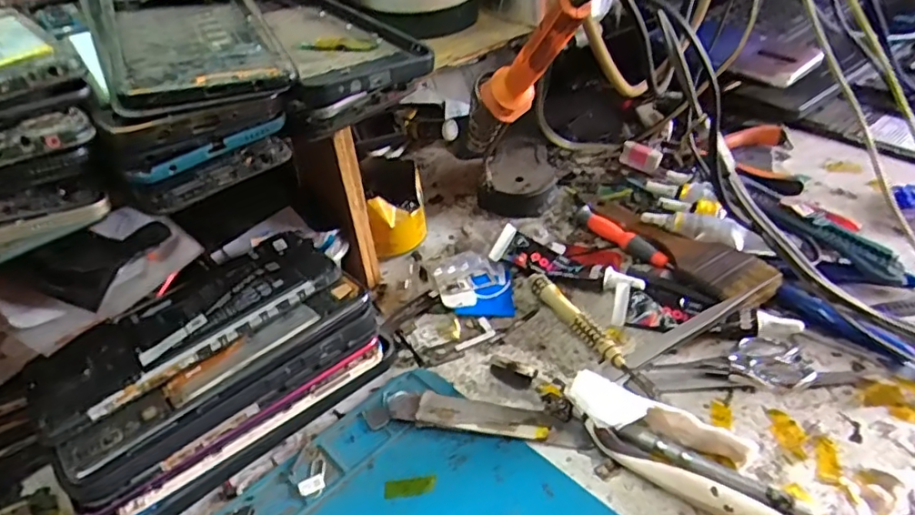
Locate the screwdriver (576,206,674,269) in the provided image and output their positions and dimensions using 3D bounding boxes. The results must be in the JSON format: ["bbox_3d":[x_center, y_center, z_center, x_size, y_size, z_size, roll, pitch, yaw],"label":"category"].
[{"bbox_3d":[0.124,-0.014,0.446,0.014,0.013,0.085,-26,43,-23],"label":"screwdriver"}]

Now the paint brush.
[{"bbox_3d":[0.164,-0.012,0.429,0.049,0.019,0.141,-20,41,-17],"label":"paint brush"}]

